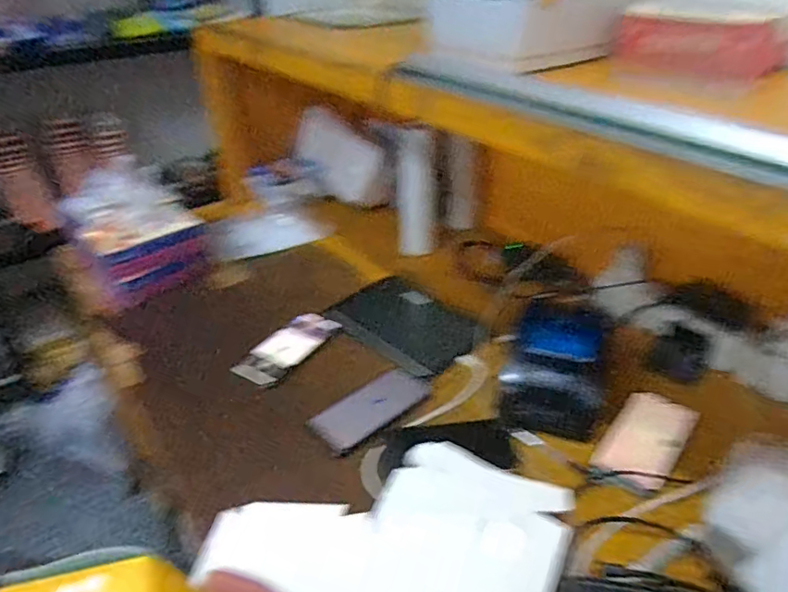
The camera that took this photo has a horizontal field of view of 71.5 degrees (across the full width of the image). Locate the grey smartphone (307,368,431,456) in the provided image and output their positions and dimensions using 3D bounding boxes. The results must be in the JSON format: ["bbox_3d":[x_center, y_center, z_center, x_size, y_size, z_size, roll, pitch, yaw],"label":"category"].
[{"bbox_3d":[-0.030,0.150,0.750,0.168,0.008,0.074,-28,42,-33],"label":"grey smartphone"}]

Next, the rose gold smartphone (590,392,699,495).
[{"bbox_3d":[0.319,0.179,0.692,0.082,0.007,0.168,24,41,33],"label":"rose gold smartphone"}]

